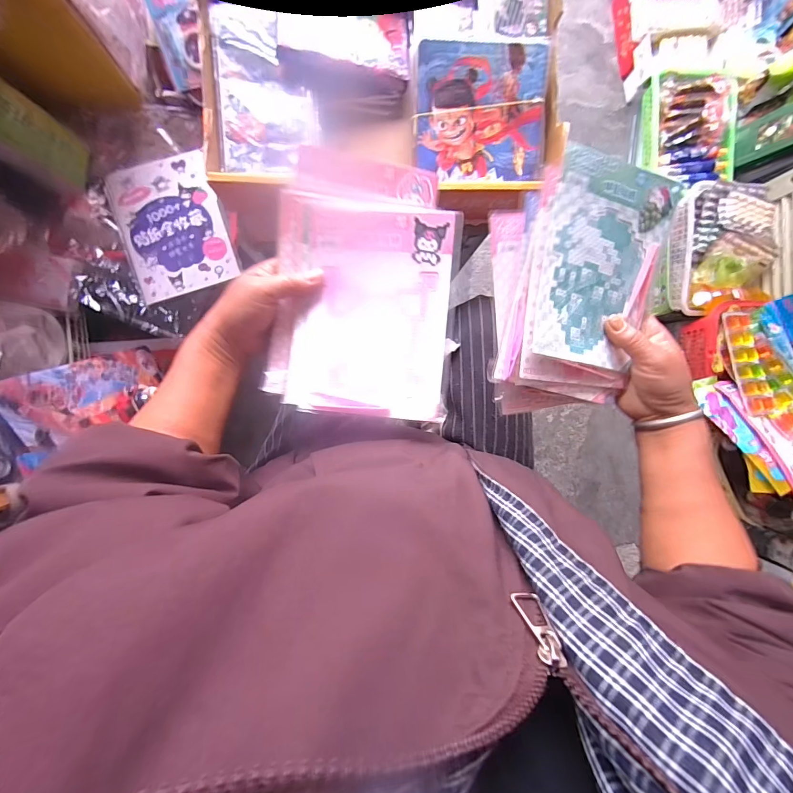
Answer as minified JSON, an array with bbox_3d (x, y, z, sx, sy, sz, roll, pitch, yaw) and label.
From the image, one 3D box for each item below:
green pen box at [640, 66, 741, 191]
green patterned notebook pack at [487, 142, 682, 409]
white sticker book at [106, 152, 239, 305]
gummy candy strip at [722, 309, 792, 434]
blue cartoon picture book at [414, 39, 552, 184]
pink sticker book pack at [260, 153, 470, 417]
[{"bbox_3d":[0.671,-0.599,0.841,0.189,0.075,0.276,-1,90,-5],"label":"green pen box"},{"bbox_3d":[0.171,-0.098,0.341,0.169,0.046,0.216,-1,90,-5],"label":"green patterned notebook pack"},{"bbox_3d":[-0.335,-0.254,0.554,0.147,0.009,0.194,-20,92,-5],"label":"white sticker book"},{"bbox_3d":[0.751,-0.041,0.749,0.144,0.032,0.282,-26,79,-5],"label":"gummy candy strip"},{"bbox_3d":[0.094,-0.312,0.411,0.145,0.012,0.130,-3,110,-2],"label":"blue cartoon picture book"},{"bbox_3d":[-0.028,-0.097,0.333,0.166,0.023,0.224,10,94,7],"label":"pink sticker book pack"}]

